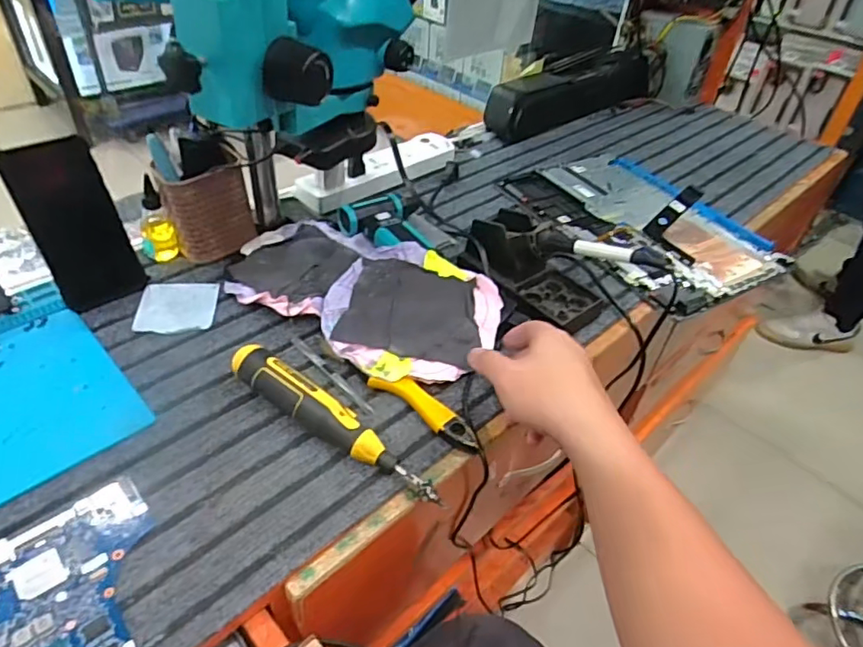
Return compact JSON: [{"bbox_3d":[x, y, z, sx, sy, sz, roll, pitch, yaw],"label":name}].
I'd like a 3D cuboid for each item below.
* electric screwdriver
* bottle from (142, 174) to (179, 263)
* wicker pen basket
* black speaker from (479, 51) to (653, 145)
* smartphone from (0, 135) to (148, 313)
[{"bbox_3d":[-0.083,0.083,0.481,0.210,0.039,0.030,26,45,21],"label":"electric screwdriver"},{"bbox_3d":[-0.312,-0.115,0.638,0.027,0.092,0.028,23,44,18],"label":"bottle"},{"bbox_3d":[-0.258,-0.140,0.653,0.092,0.096,0.076,-17,47,-24],"label":"wicker pen basket"},{"bbox_3d":[0.278,-0.447,1.079,0.436,0.082,0.080,-30,52,-33],"label":"black speaker"},{"bbox_3d":[-0.357,-0.099,0.570,0.075,0.162,0.014,-27,25,-29],"label":"smartphone"}]

